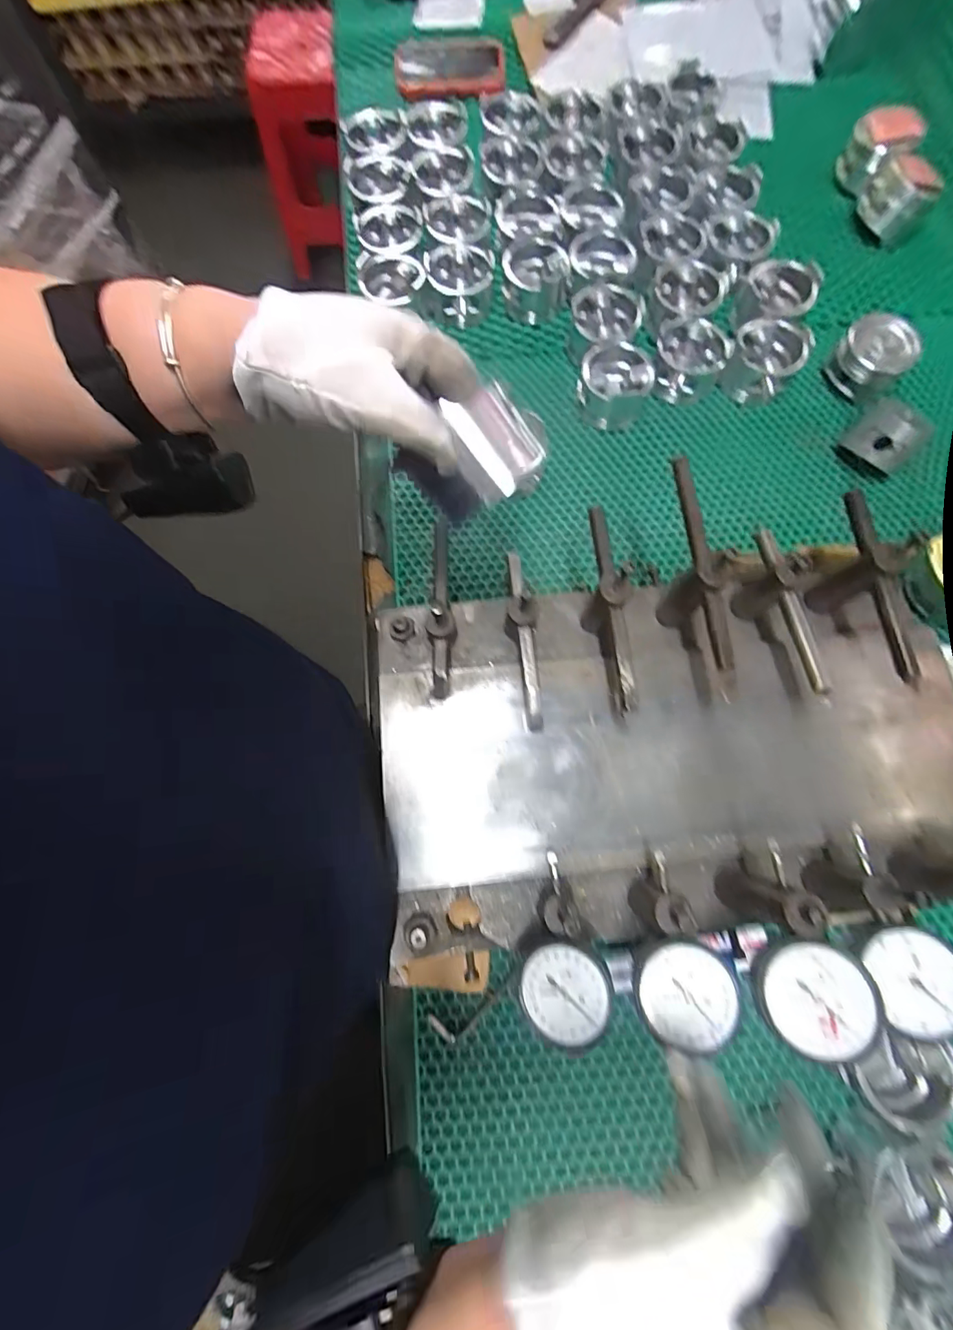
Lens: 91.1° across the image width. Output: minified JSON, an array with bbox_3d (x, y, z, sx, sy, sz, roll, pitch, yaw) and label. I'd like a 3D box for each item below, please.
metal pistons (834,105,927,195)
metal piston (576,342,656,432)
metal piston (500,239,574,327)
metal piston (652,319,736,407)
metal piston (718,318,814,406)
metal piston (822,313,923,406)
[{"bbox_3d":[0.532,-0.684,0.629,0.065,0.075,0.066,0,76,1],"label":"metal pistons"},{"bbox_3d":[0.157,-0.319,0.539,0.079,0.048,0.078,0,76,1],"label":"metal piston"},{"bbox_3d":[0.072,-0.470,0.576,0.079,0.048,0.082,-1,76,1],"label":"metal piston"},{"bbox_3d":[0.247,-0.355,0.548,0.077,0.044,0.079,0,76,1],"label":"metal piston"},{"bbox_3d":[0.331,-0.351,0.543,0.075,0.057,0.081,0,76,1],"label":"metal piston"},{"bbox_3d":[0.461,-0.359,0.545,0.073,0.061,0.073,0,76,1],"label":"metal piston"}]

